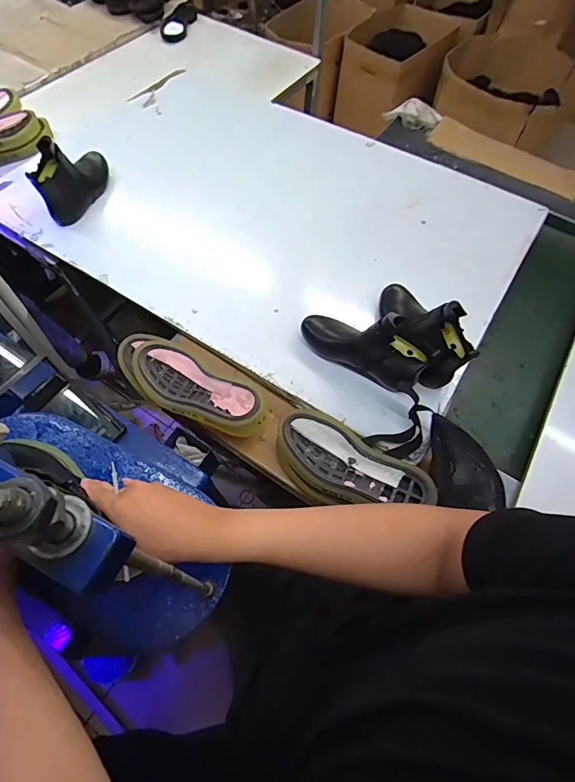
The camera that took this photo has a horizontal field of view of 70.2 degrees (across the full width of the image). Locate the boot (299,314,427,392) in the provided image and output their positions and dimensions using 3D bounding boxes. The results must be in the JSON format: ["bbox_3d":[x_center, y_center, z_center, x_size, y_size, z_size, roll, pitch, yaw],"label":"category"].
[{"bbox_3d":[0.132,-0.090,0.735,0.235,0.153,0.076,41,67,17],"label":"boot"}]

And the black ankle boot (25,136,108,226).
[{"bbox_3d":[-0.497,-0.505,0.945,0.089,0.149,0.220,5,62,-1],"label":"black ankle boot"}]

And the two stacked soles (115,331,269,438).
[{"bbox_3d":[-0.181,-0.019,0.726,0.321,0.059,0.117,34,65,14],"label":"two stacked soles"}]

